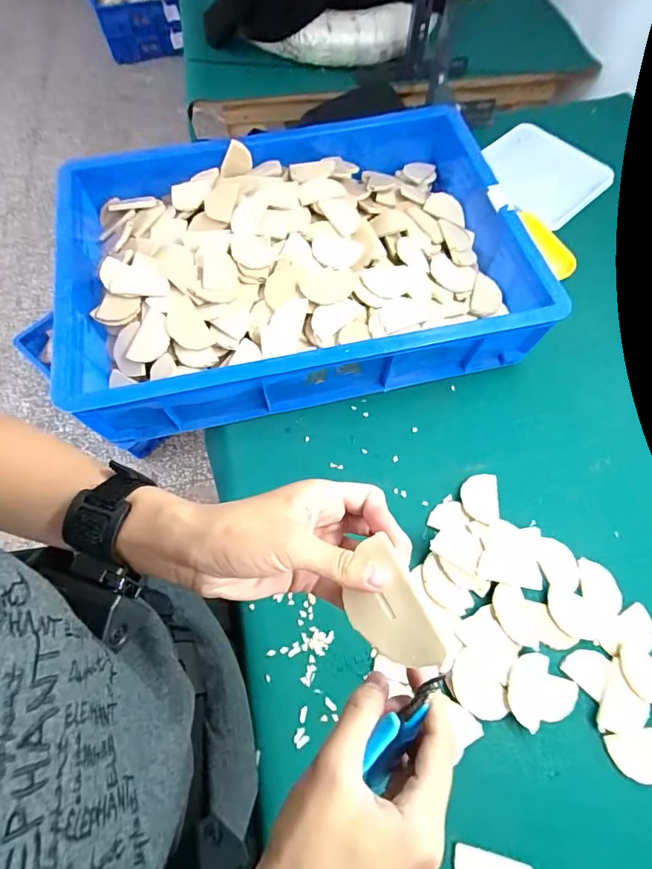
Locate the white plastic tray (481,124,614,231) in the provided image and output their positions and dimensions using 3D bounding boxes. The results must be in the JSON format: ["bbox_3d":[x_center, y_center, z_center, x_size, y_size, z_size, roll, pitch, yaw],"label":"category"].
[{"bbox_3d":[0.389,-0.477,0.754,0.158,0.020,0.206,-42,74,-1],"label":"white plastic tray"}]

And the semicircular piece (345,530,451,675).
[{"bbox_3d":[0.032,0.094,0.221,0.042,0.005,0.070,-35,76,19],"label":"semicircular piece"}]

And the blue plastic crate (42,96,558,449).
[{"bbox_3d":[-0.046,-0.244,0.602,0.605,0.124,0.423,-13,66,-8],"label":"blue plastic crate"}]

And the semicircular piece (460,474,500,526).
[{"bbox_3d":[0.192,0.079,0.514,0.045,0.004,0.064,7,60,2],"label":"semicircular piece"}]

